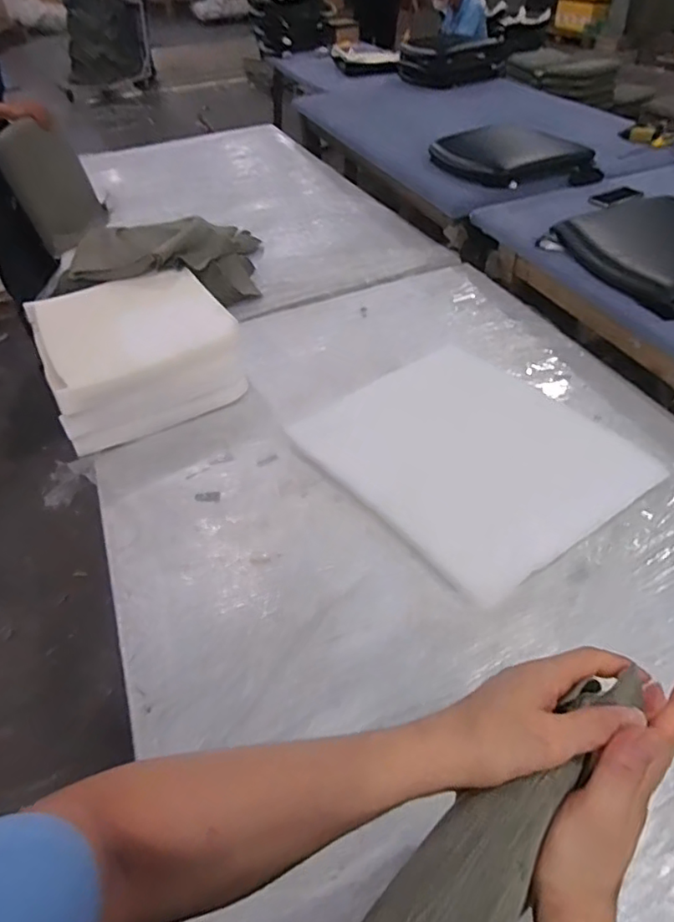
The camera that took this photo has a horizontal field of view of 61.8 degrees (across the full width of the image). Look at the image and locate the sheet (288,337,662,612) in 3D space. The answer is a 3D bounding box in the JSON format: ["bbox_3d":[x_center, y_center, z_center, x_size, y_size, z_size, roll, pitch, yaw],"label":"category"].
[{"bbox_3d":[0.264,-0.025,1.168,0.485,0.027,0.589,-33,51,-18],"label":"sheet"}]

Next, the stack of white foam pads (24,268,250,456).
[{"bbox_3d":[-0.486,-0.273,1.404,0.435,0.177,0.436,-23,48,-16],"label":"stack of white foam pads"}]

